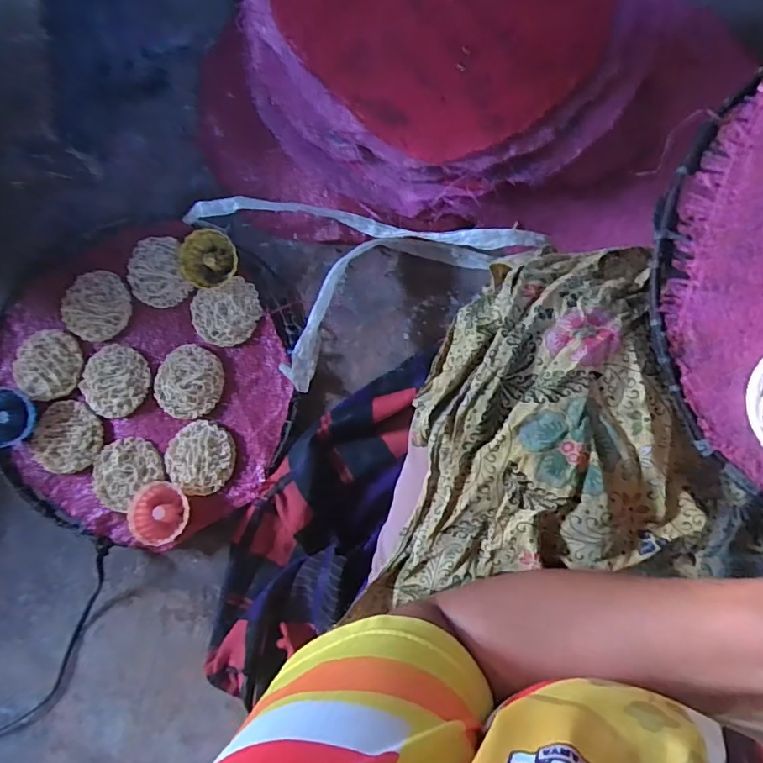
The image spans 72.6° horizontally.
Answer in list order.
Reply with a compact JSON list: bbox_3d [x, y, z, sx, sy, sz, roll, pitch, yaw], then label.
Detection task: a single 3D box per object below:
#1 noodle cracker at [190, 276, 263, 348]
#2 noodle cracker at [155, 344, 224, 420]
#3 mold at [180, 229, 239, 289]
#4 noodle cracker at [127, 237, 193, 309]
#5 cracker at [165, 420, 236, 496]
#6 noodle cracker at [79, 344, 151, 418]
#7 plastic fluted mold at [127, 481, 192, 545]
[{"bbox_3d":[-0.168,-0.073,0.564,0.074,0.010,0.067,-20,83,2],"label":"noodle cracker"},{"bbox_3d":[-0.207,0.000,0.558,0.072,0.012,0.078,-5,84,4],"label":"noodle cracker"},{"bbox_3d":[-0.185,-0.130,0.557,0.058,0.023,0.060,0,93,-4],"label":"mold"},{"bbox_3d":[-0.247,-0.122,0.570,0.065,0.016,0.076,-14,83,3],"label":"noodle cracker"},{"bbox_3d":[-0.190,0.079,0.547,0.072,0.015,0.072,0,84,4],"label":"cracker"},{"bbox_3d":[-0.291,-0.001,0.567,0.072,0.016,0.074,0,84,4],"label":"noodle cracker"},{"bbox_3d":[-0.228,0.135,0.532,0.053,0.033,0.061,-10,83,3],"label":"plastic fluted mold"}]

